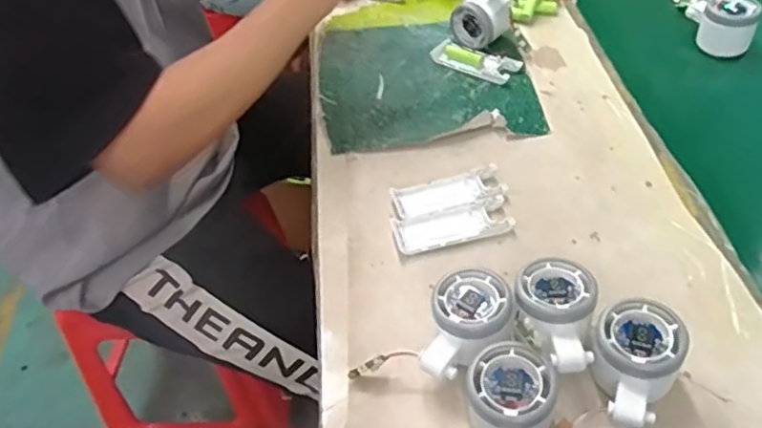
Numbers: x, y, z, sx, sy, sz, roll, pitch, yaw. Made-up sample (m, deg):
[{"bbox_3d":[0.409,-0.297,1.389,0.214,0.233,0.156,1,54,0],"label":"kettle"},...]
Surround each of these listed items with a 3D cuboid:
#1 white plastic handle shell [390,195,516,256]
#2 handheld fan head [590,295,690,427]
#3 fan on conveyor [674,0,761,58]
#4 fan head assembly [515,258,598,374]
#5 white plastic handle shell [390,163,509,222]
[{"bbox_3d":[0.063,0.010,0.570,0.102,0.011,0.044,-11,46,-4],"label":"white plastic handle shell"},{"bbox_3d":[0.173,0.105,0.443,0.056,0.051,0.080,25,53,27],"label":"handheld fan head"},{"bbox_3d":[0.399,-0.275,0.797,0.060,0.053,0.217,-2,46,4],"label":"fan on conveyor"},{"bbox_3d":[0.126,0.076,0.469,0.056,0.056,0.084,6,47,12],"label":"fan head assembly"},{"bbox_3d":[0.063,-0.020,0.598,0.103,0.009,0.043,-11,46,-5],"label":"white plastic handle shell"}]

